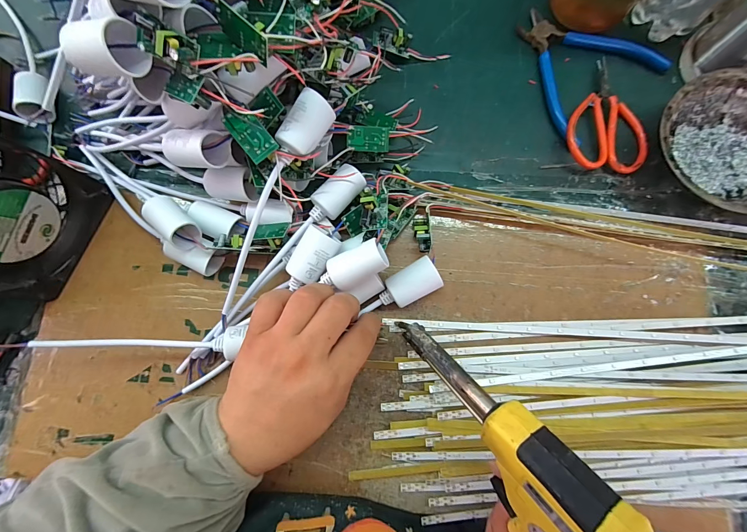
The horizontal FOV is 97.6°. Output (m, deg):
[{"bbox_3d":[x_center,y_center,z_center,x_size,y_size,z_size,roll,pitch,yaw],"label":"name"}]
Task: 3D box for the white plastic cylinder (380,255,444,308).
[{"bbox_3d":[0.031,0.018,0.283,0.051,0.028,0.029,-31,82,-4],"label":"white plastic cylinder"}]

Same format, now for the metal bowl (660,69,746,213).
[{"bbox_3d":[0.311,-0.104,0.288,0.119,0.041,0.124,0,81,1],"label":"metal bowl"}]

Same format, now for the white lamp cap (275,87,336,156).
[{"bbox_3d":[-0.050,-0.103,0.240,0.024,0.020,0.045,30,83,5],"label":"white lamp cap"}]

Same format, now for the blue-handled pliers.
[{"bbox_3d":[0.196,-0.203,0.324,0.129,0.015,0.132,-40,83,-5],"label":"blue-handled pliers"}]

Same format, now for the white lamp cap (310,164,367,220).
[{"bbox_3d":[-0.031,-0.059,0.275,0.051,0.025,0.025,-44,83,-5],"label":"white lamp cap"}]

